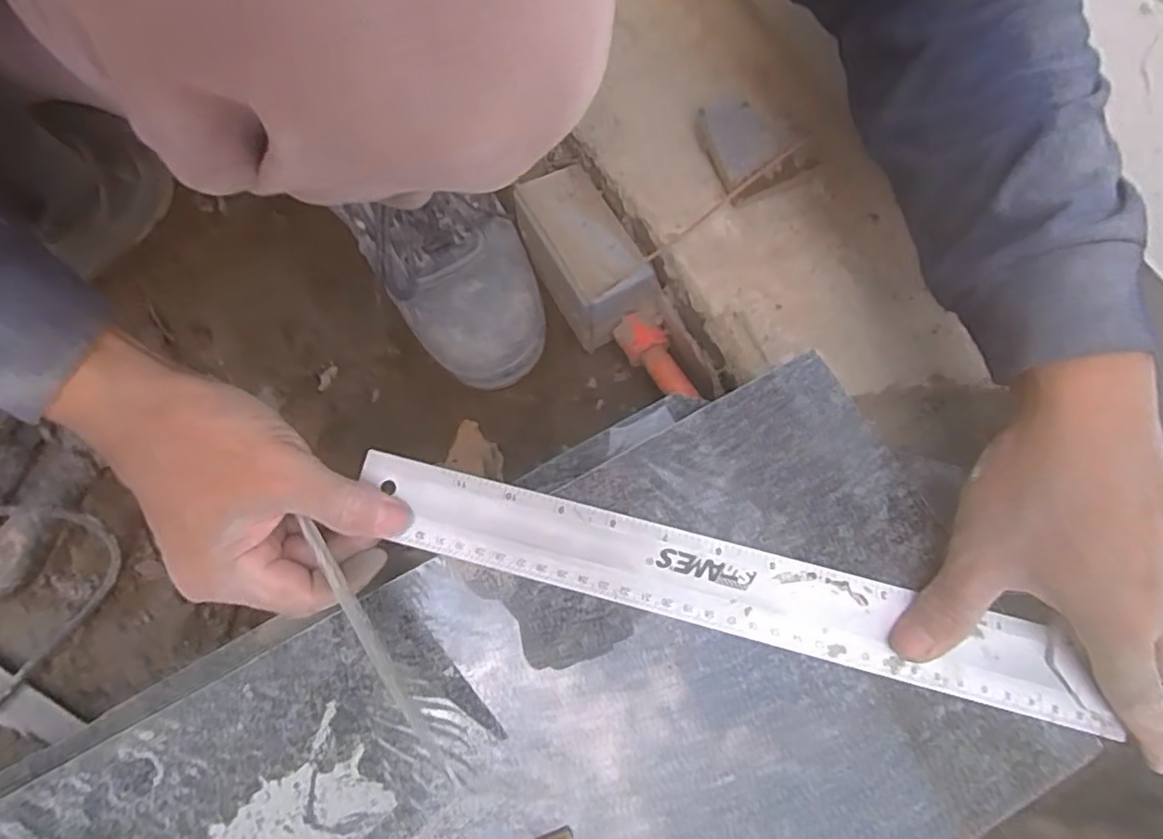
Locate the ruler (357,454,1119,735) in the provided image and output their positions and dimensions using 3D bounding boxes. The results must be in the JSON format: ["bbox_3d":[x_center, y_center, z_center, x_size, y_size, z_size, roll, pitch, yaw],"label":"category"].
[{"bbox_3d":[0.058,0.073,0.294,0.330,0.004,0.041,15,75,5],"label":"ruler"}]

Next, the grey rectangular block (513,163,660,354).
[{"bbox_3d":[0.000,-0.124,0.476,0.061,0.059,0.118,-31,76,-7],"label":"grey rectangular block"}]

